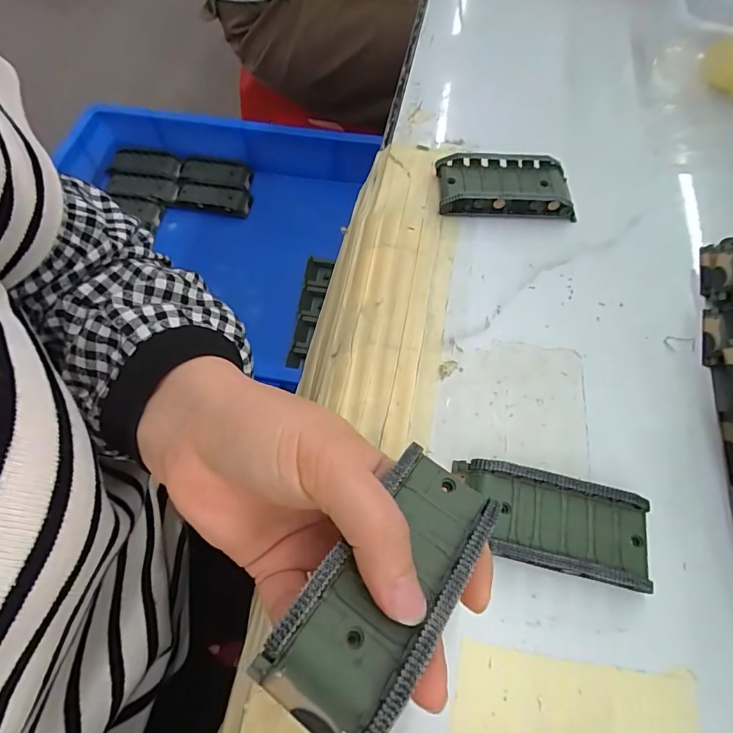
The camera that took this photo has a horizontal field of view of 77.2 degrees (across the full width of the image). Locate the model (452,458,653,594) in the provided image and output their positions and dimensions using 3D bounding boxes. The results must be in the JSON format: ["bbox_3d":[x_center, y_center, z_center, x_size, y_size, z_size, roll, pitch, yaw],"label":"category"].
[{"bbox_3d":[0.090,0.077,0.226,0.095,0.018,0.045,13,64,3],"label":"model"}]

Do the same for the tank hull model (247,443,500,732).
[{"bbox_3d":[0.006,0.072,0.159,0.042,0.017,0.097,30,55,10],"label":"tank hull model"}]

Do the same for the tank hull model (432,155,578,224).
[{"bbox_3d":[0.098,-0.127,0.323,0.094,0.021,0.042,4,64,-2],"label":"tank hull model"}]

